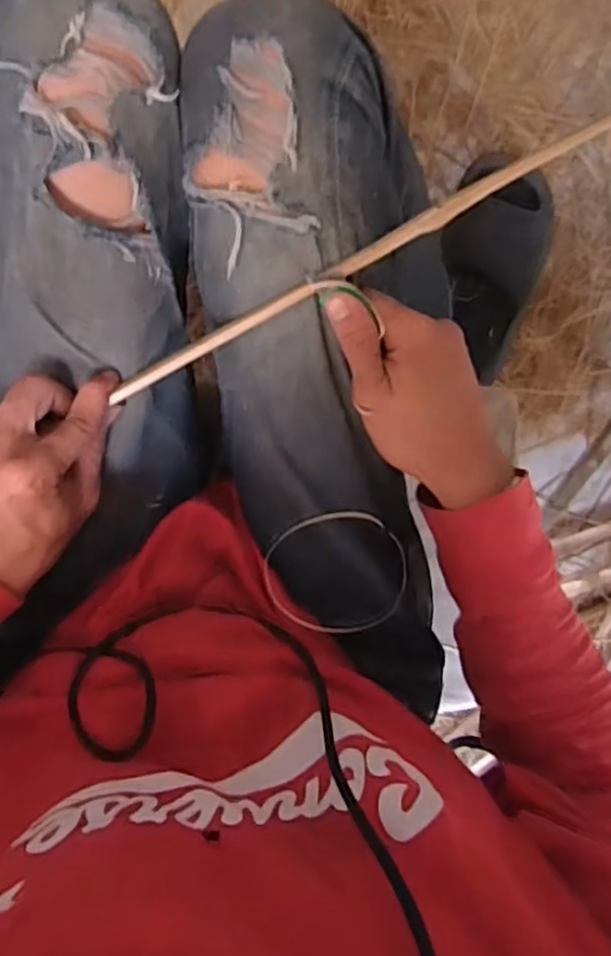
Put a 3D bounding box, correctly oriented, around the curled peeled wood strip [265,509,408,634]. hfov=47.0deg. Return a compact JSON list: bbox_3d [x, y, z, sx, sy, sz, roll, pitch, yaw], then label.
[{"bbox_3d":[0.018,0.063,0.473,0.097,0.024,0.085,-20,102,14],"label":"curled peeled wood strip"}]

